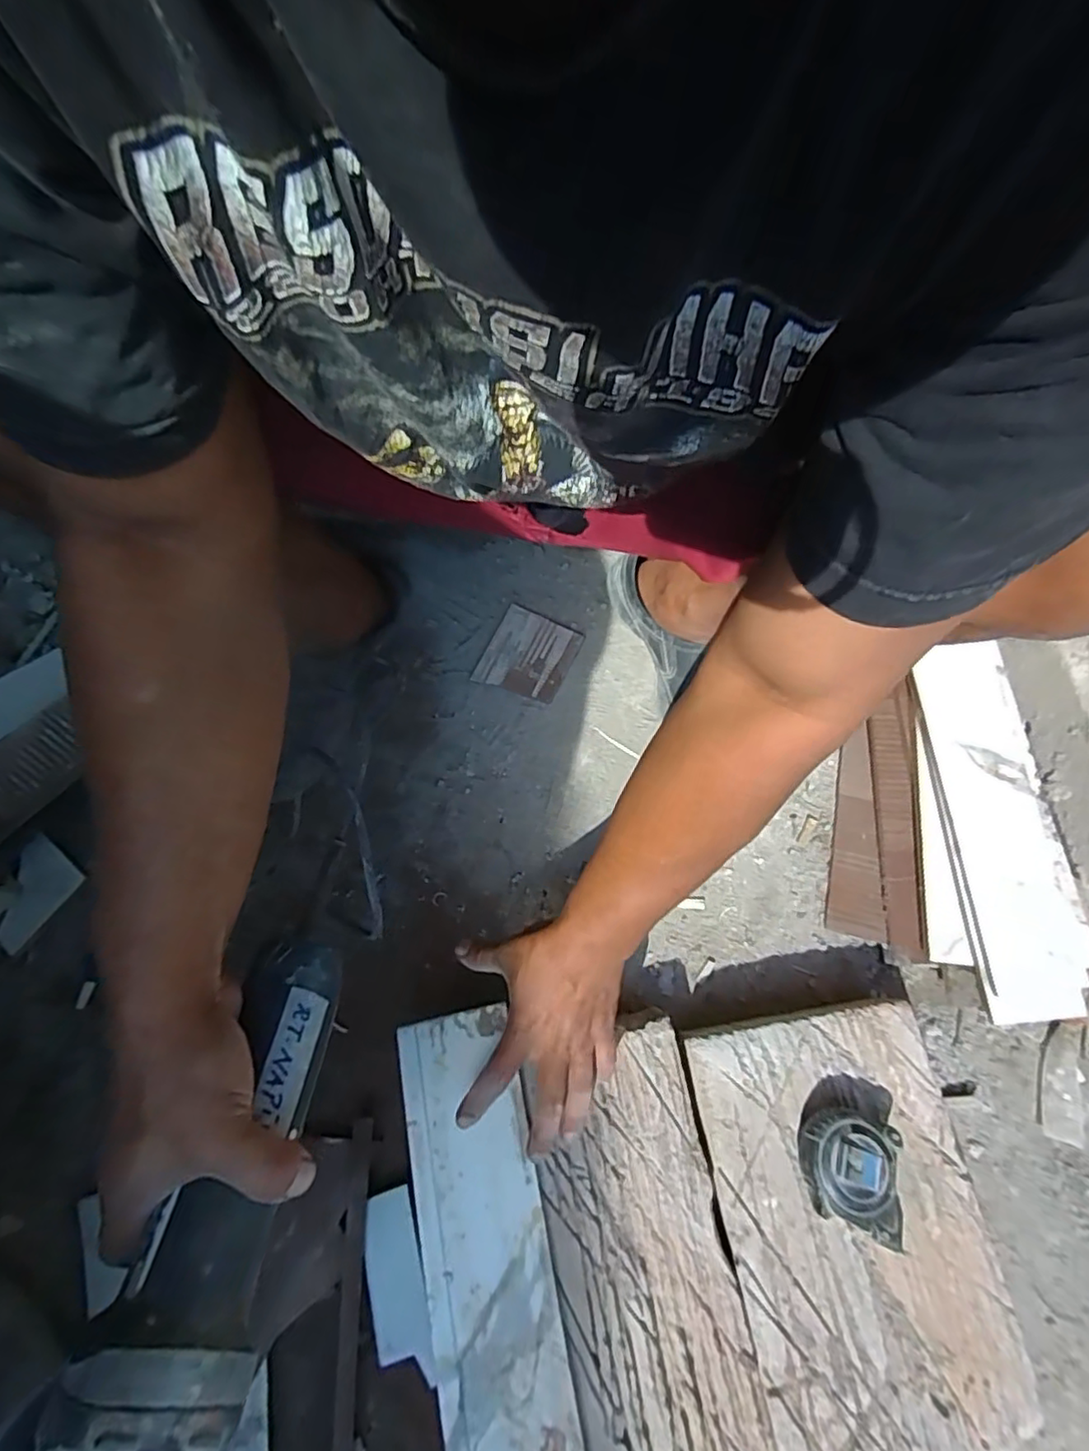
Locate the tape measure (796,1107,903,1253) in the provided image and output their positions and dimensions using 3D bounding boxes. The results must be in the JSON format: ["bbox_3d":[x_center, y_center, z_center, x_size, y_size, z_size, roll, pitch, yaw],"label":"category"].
[{"bbox_3d":[0.235,0.342,0.481,0.073,0.039,0.080,17,68,5],"label":"tape measure"}]

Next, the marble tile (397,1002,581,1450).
[{"bbox_3d":[-0.047,0.377,0.462,0.092,0.006,0.299,-12,69,-7],"label":"marble tile"}]

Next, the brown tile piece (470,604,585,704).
[{"bbox_3d":[-0.018,-0.078,0.687,0.091,0.012,0.096,24,69,8],"label":"brown tile piece"}]

